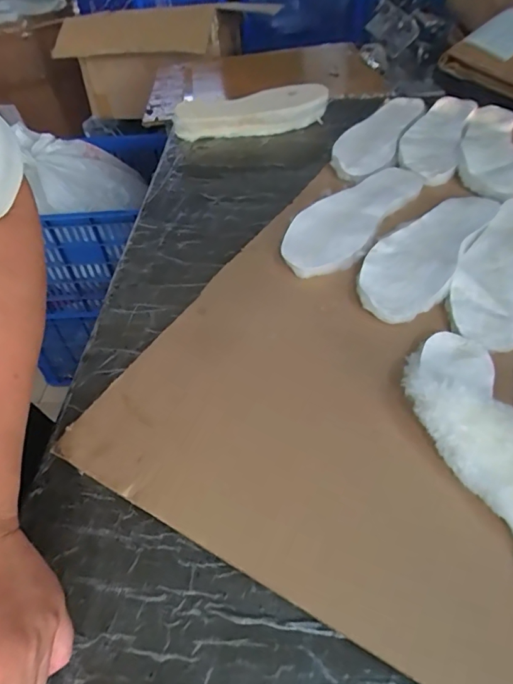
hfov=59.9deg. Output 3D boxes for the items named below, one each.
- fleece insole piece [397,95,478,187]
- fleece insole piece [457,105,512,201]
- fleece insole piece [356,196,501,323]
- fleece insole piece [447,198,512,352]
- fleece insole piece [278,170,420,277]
[{"bbox_3d":[0.271,-0.313,0.679,0.084,0.019,0.247,17,53,20],"label":"fleece insole piece"},{"bbox_3d":[0.343,-0.282,0.649,0.087,0.016,0.271,11,51,15],"label":"fleece insole piece"},{"bbox_3d":[0.192,-0.111,0.502,0.088,0.013,0.252,25,56,25],"label":"fleece insole piece"},{"bbox_3d":[0.266,-0.089,0.478,0.086,0.009,0.260,17,53,20],"label":"fleece insole piece"},{"bbox_3d":[0.119,-0.159,0.554,0.091,0.013,0.255,29,55,21],"label":"fleece insole piece"}]

